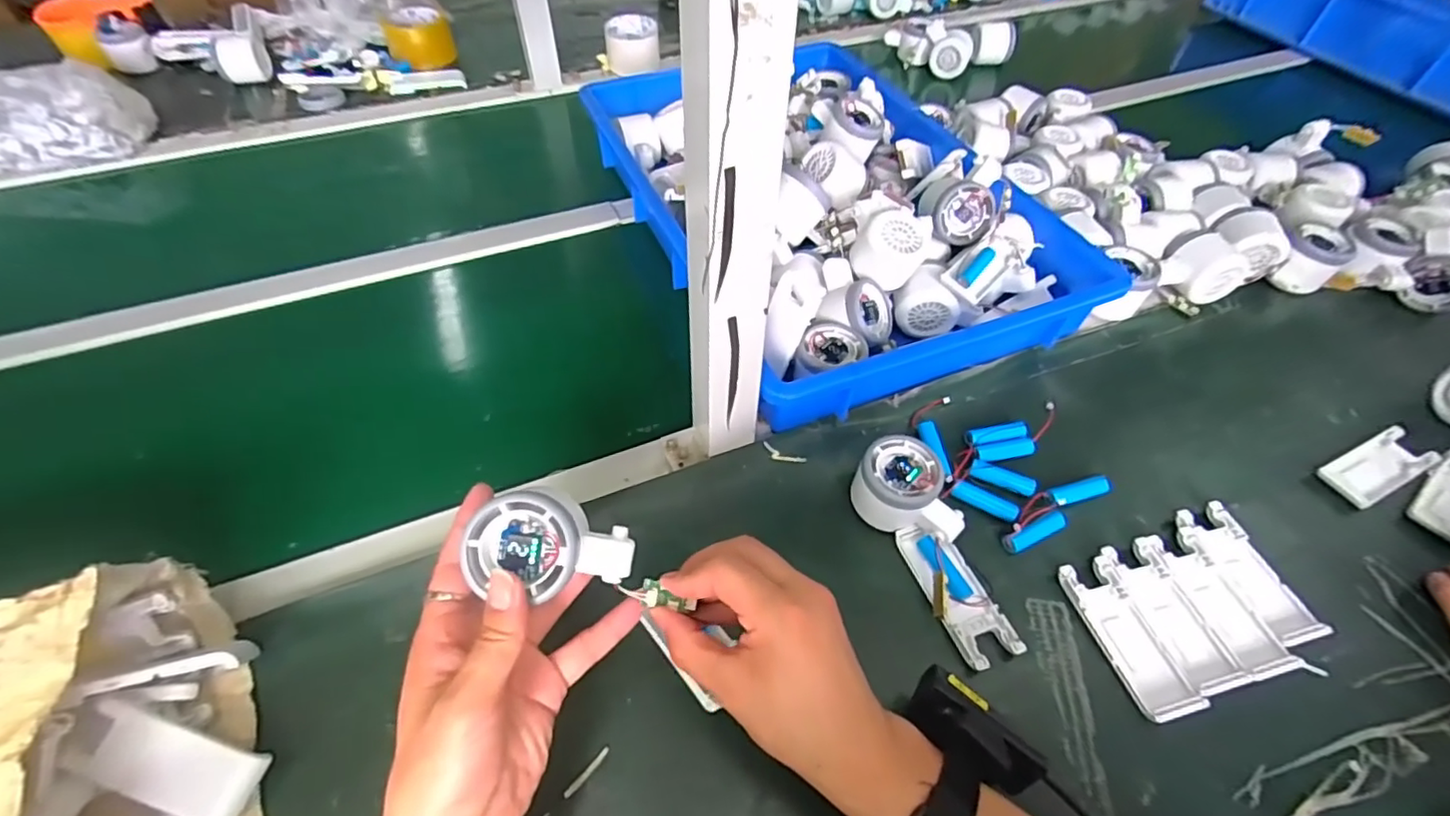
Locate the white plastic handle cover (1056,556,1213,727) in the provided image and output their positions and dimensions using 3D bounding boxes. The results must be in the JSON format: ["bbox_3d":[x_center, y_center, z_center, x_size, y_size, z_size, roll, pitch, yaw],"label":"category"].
[{"bbox_3d":[0.272,0.152,0.410,0.041,0.008,0.102,-11,53,-9],"label":"white plastic handle cover"}]

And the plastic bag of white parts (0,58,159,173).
[{"bbox_3d":[-0.870,-0.347,0.733,0.295,0.073,0.146,-5,53,-5],"label":"plastic bag of white parts"}]

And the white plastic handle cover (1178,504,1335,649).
[{"bbox_3d":[0.378,0.116,0.439,0.040,0.008,0.103,-15,54,-12],"label":"white plastic handle cover"}]

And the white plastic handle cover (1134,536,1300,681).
[{"bbox_3d":[0.345,0.133,0.424,0.040,0.009,0.102,-12,54,-9],"label":"white plastic handle cover"}]

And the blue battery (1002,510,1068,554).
[{"bbox_3d":[0.230,0.091,0.449,0.048,0.015,0.015,-27,56,-3],"label":"blue battery"}]

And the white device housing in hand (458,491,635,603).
[{"bbox_3d":[-0.090,0.070,0.321,0.079,0.036,0.051,2,82,-4],"label":"white device housing in hand"}]

